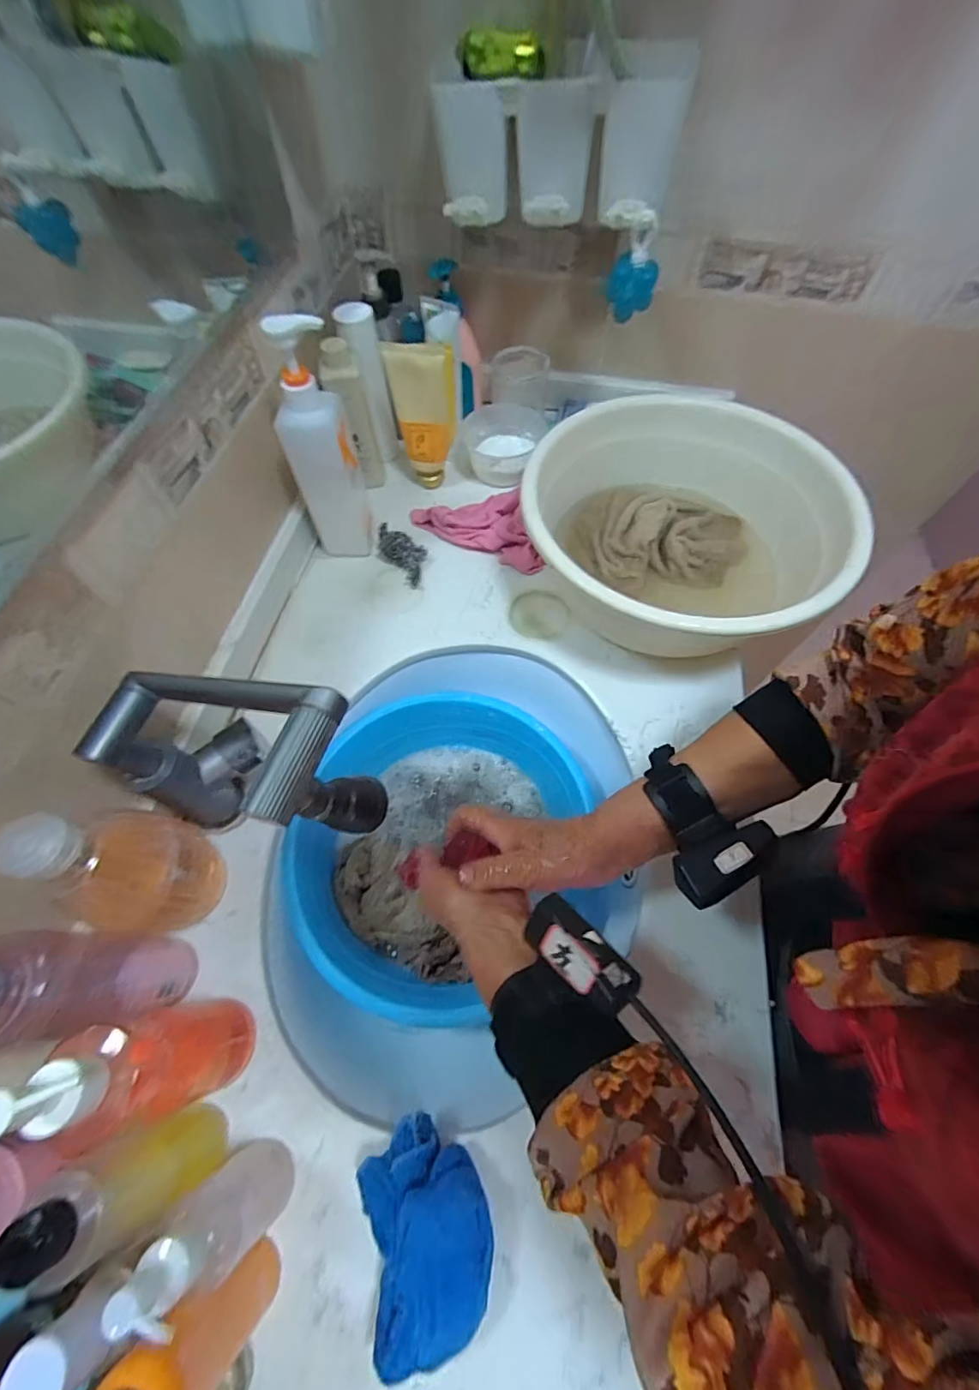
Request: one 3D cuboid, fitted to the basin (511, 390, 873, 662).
[{"bbox_3d":[0.196,-0.184,0.546,0.310,0.143,0.344,-2,62,1],"label":"basin"}]

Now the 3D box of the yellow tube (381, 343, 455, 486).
[{"bbox_3d":[-0.077,-0.353,0.618,0.081,0.163,0.040,-10,62,-3],"label":"yellow tube"}]

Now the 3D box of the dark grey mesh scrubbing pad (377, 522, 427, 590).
[{"bbox_3d":[-0.107,-0.178,0.611,0.047,0.034,0.084,-41,68,-18],"label":"dark grey mesh scrubbing pad"}]

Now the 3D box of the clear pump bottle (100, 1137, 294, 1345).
[{"bbox_3d":[-0.163,0.311,0.287,0.038,0.152,0.047,-33,66,-15],"label":"clear pump bottle"}]

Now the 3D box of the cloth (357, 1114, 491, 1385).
[{"bbox_3d":[-0.038,0.348,0.317,0.077,0.060,0.112,-18,63,-7],"label":"cloth"}]

